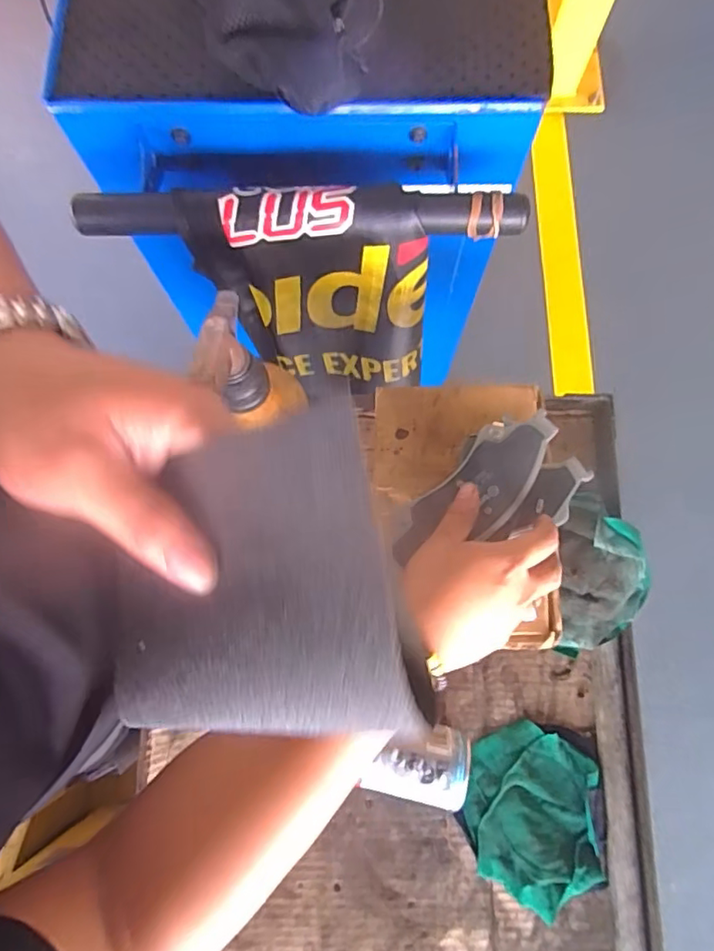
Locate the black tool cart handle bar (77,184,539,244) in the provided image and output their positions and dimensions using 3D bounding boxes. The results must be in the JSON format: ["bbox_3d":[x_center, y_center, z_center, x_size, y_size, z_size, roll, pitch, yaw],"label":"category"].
[{"bbox_3d":[-0.056,-0.250,0.531,0.431,0.038,0.047,1,78,1],"label":"black tool cart handle bar"}]

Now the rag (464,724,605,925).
[{"bbox_3d":[0.161,0.311,0.512,0.111,0.030,0.144,2,78,1],"label":"rag"}]

